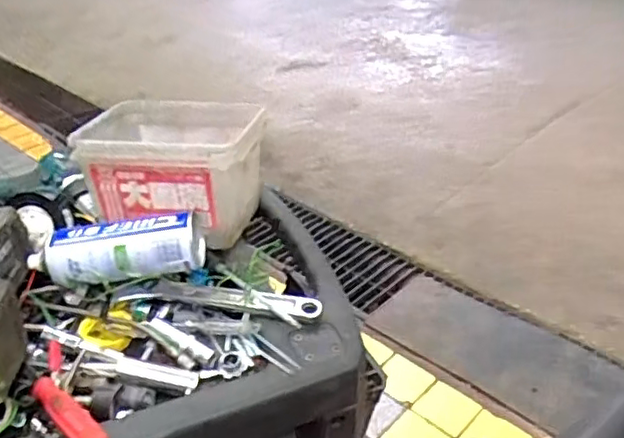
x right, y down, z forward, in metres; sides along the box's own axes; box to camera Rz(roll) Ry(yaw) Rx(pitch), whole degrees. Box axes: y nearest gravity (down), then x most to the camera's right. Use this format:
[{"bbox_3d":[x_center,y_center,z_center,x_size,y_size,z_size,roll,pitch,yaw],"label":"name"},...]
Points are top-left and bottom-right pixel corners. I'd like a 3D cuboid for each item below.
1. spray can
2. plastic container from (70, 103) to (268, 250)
[{"bbox_3d":[-0.216,0.031,0.686,0.190,0.058,0.062,-5,35,-7],"label":"spray can"},{"bbox_3d":[-0.171,-0.069,0.775,0.207,0.123,0.160,4,34,6],"label":"plastic container"}]

